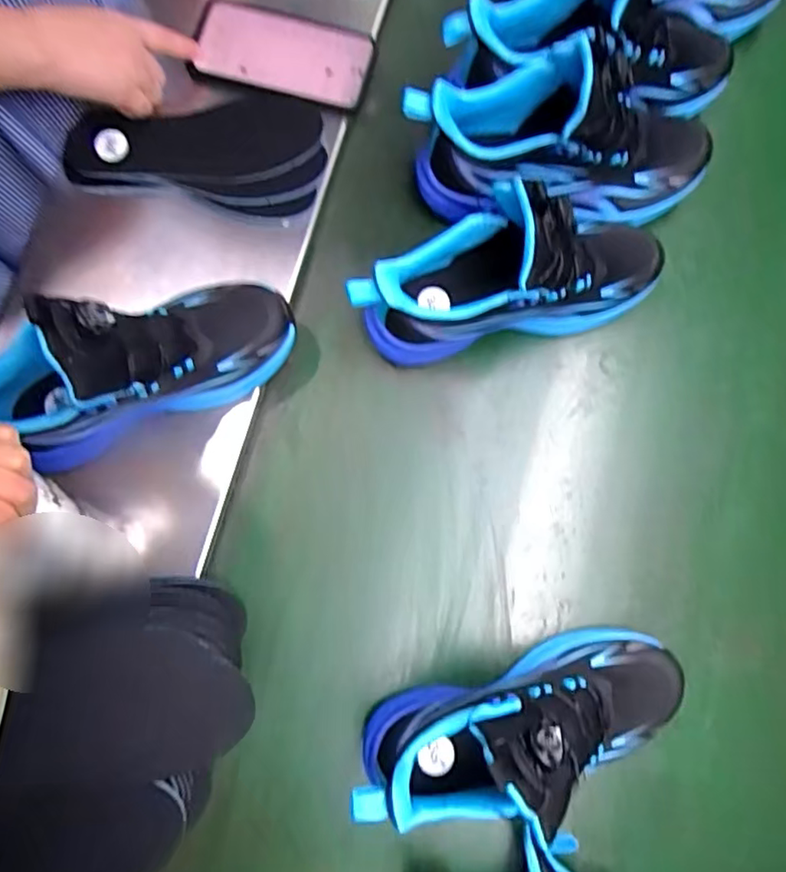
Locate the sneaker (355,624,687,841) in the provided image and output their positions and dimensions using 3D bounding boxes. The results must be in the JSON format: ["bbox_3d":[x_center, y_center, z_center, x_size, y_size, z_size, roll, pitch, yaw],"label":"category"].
[{"bbox_3d":[0.095,0.206,0.420,0.237,0.129,0.080,-15,76,-4],"label":"sneaker"}]

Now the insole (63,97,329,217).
[{"bbox_3d":[-0.174,-0.264,0.542,0.221,0.022,0.111,9,76,2],"label":"insole"}]

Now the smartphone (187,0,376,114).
[{"bbox_3d":[-0.099,-0.353,0.561,0.155,0.014,0.084,12,86,-3],"label":"smartphone"}]

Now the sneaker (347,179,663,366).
[{"bbox_3d":[0.098,-0.136,0.480,0.258,0.137,0.088,-12,76,-4],"label":"sneaker"}]

